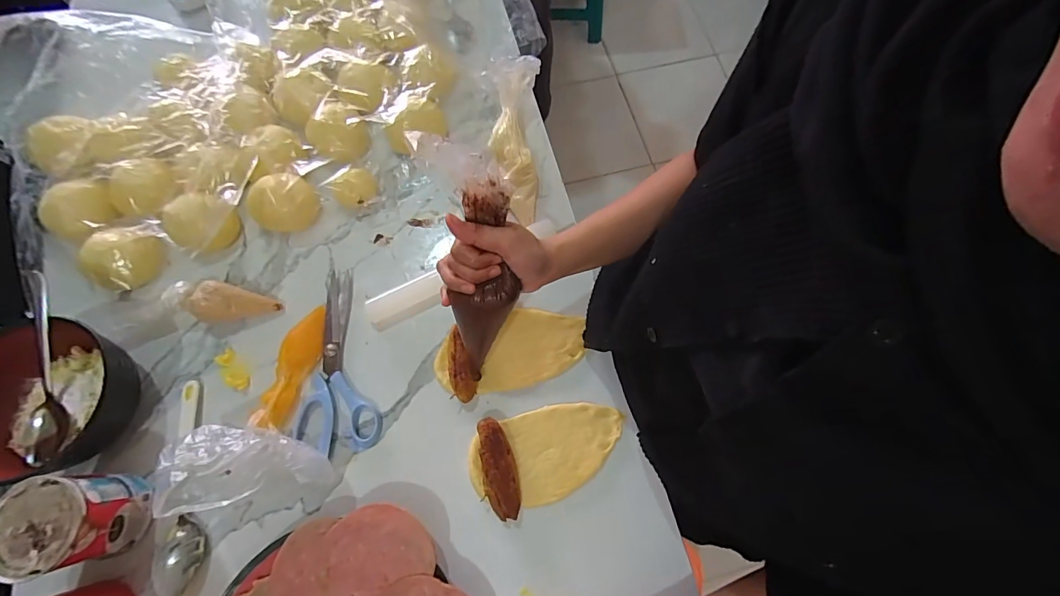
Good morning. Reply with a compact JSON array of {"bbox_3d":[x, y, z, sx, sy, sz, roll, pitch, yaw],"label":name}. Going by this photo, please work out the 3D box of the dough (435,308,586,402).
[{"bbox_3d":[-0.019,0.053,0.471,0.158,0.024,0.077,-15,72,-7],"label":"dough"}]

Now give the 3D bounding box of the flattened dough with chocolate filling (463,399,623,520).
[{"bbox_3d":[0.019,0.152,0.436,0.152,0.022,0.087,-11,72,-6],"label":"flattened dough with chocolate filling"}]

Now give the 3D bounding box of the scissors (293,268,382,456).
[{"bbox_3d":[-0.210,0.063,0.468,0.079,0.010,0.190,-13,72,-7],"label":"scissors"}]

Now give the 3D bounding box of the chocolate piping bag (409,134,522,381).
[{"bbox_3d":[-0.048,-0.022,0.392,0.066,0.224,0.050,-6,30,-4],"label":"chocolate piping bag"}]

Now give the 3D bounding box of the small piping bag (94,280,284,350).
[{"bbox_3d":[-0.365,0.013,0.471,0.188,0.042,0.061,-5,71,-4],"label":"small piping bag"}]

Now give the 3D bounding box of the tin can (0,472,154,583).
[{"bbox_3d":[-0.389,0.190,0.384,0.077,0.076,0.074,1,71,-2],"label":"tin can"}]

